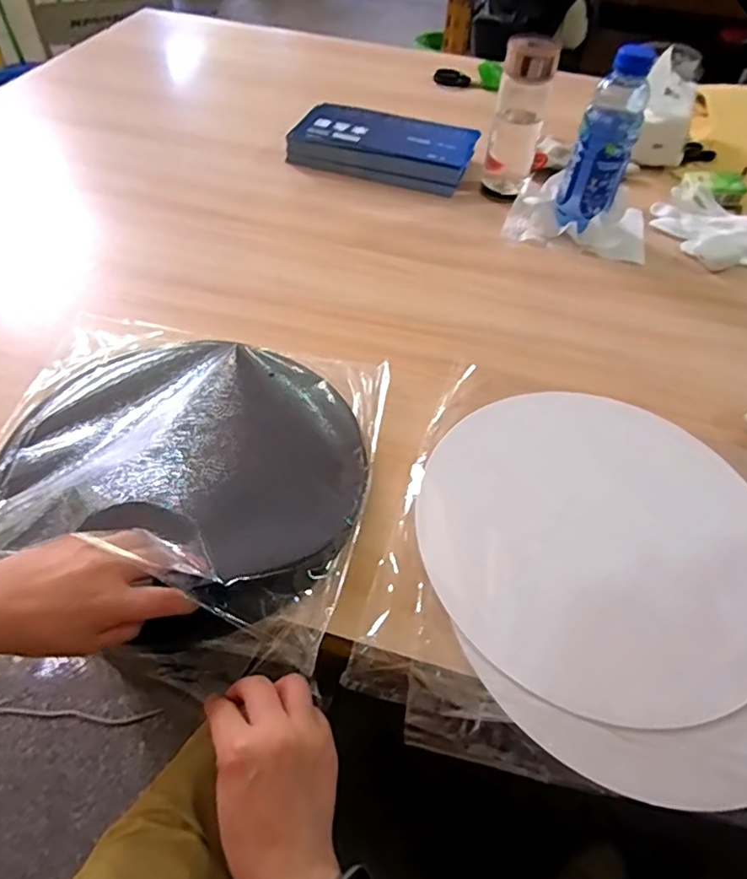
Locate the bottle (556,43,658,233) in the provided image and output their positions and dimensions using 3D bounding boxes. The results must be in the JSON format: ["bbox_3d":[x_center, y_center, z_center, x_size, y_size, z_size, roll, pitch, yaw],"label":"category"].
[{"bbox_3d":[0.285,-0.361,0.710,0.069,0.208,0.062,16,53,10],"label":"bottle"}]

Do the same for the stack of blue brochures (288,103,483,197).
[{"bbox_3d":[0.015,-0.445,0.868,0.271,0.046,0.138,13,52,7],"label":"stack of blue brochures"}]

